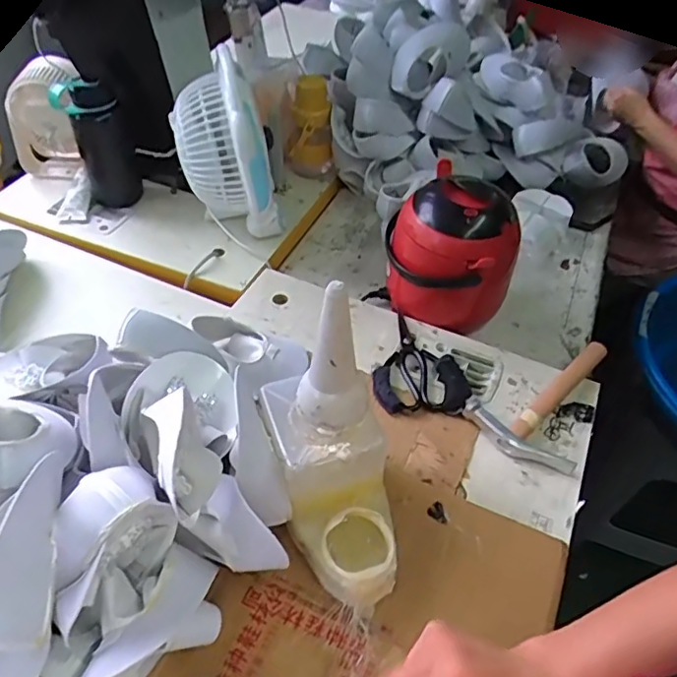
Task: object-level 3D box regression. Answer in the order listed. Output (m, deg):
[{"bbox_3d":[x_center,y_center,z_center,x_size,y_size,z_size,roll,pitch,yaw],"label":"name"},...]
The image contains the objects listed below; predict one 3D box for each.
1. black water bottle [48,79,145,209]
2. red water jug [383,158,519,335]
[{"bbox_3d":[-0.402,-0.330,0.970,0.103,0.211,0.072,-14,50,-16],"label":"black water bottle"},{"bbox_3d":[0.175,-0.142,0.862,0.188,0.170,0.178,2,47,-2],"label":"red water jug"}]

